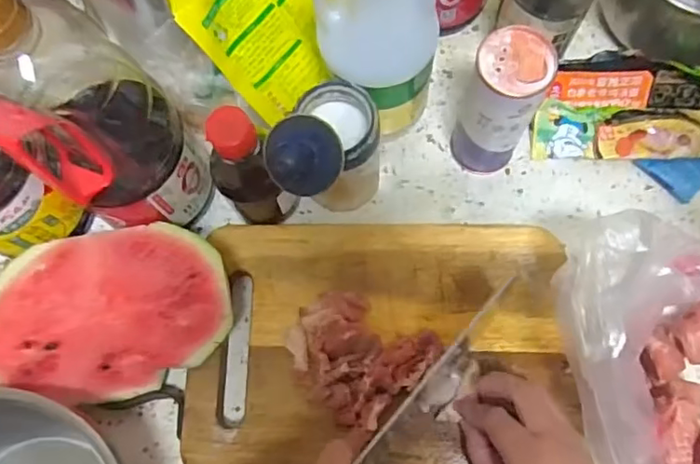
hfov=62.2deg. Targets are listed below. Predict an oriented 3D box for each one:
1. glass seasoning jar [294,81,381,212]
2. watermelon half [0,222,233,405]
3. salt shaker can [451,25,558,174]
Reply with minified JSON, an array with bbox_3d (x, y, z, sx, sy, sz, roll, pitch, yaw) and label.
[{"bbox_3d":[-0.004,-0.063,0.461,0.059,0.113,0.064,-1,74,2],"label":"glass seasoning jar"},{"bbox_3d":[-0.173,0.056,0.427,0.168,0.087,0.118,-14,74,-2],"label":"watermelon half"},{"bbox_3d":[0.115,-0.094,0.454,0.052,0.138,0.050,-1,74,2],"label":"salt shaker can"}]

